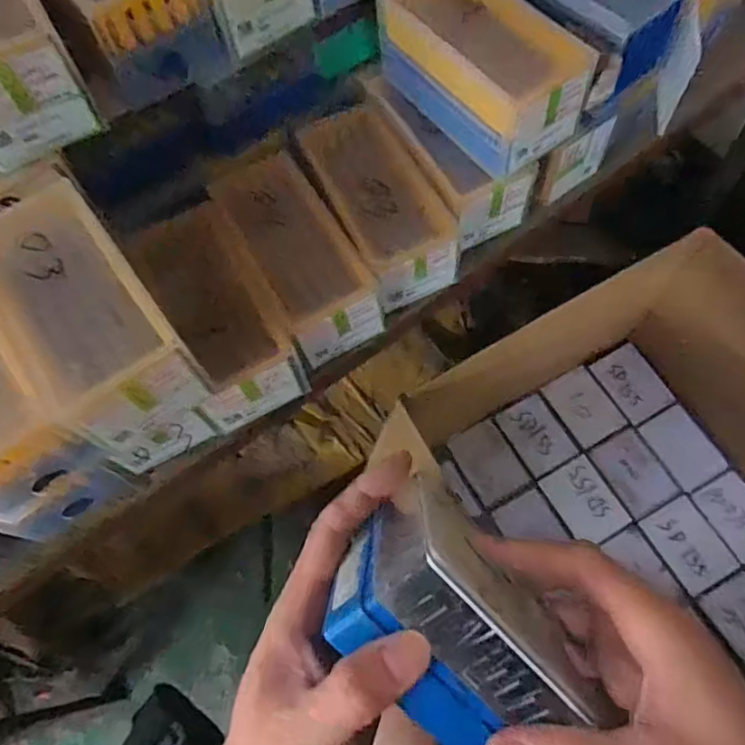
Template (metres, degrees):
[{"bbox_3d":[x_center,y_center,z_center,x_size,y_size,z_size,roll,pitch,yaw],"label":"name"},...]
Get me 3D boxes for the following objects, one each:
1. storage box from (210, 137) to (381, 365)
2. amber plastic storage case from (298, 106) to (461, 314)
[{"bbox_3d":[-0.052,-0.077,0.360,0.067,0.049,0.138,-29,68,-9],"label":"storage box"},{"bbox_3d":[0.003,-0.110,0.370,0.062,0.045,0.129,-26,67,-8],"label":"amber plastic storage case"}]

